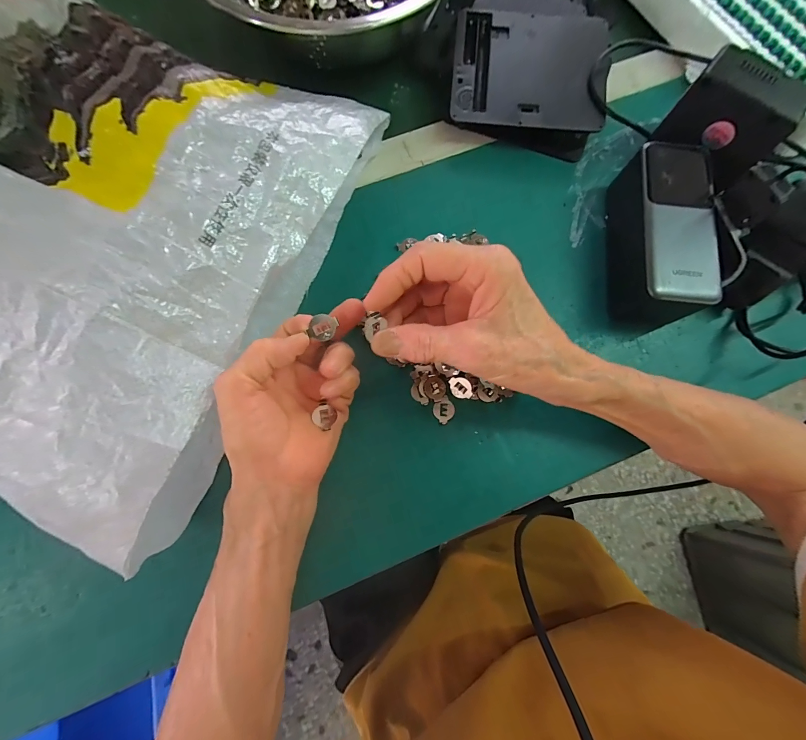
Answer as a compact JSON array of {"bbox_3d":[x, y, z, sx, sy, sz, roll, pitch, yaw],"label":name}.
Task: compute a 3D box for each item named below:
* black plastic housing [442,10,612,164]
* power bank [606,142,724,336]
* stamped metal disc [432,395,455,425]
[{"bbox_3d":[0.112,-0.261,0.314,0.133,0.031,0.118,9,78,1],"label":"black plastic housing"},{"bbox_3d":[0.201,-0.102,0.276,0.059,0.054,0.135,4,78,1],"label":"power bank"},{"bbox_3d":[0.032,0.031,0.270,0.017,0.004,0.017,0,78,0],"label":"stamped metal disc"}]

